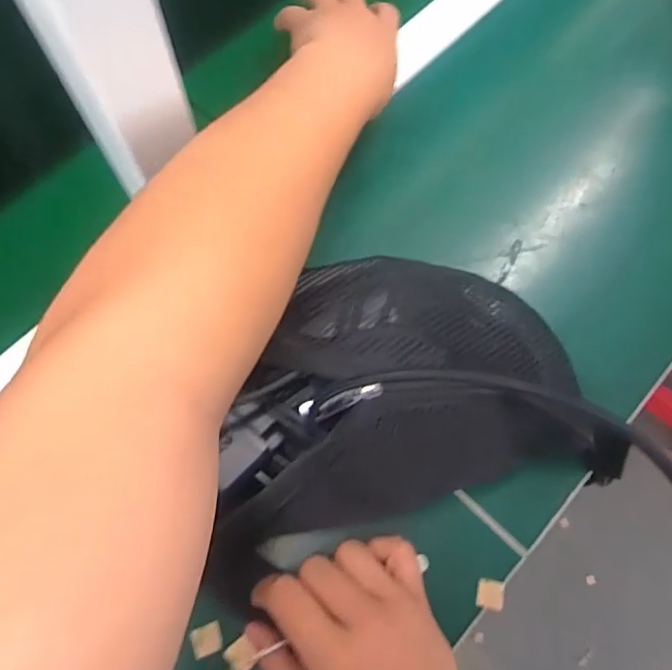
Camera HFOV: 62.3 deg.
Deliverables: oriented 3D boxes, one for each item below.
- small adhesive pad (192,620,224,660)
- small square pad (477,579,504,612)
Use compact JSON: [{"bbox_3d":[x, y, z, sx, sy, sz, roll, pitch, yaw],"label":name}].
[{"bbox_3d":[-0.076,0.180,0.327,0.017,0.004,0.017,-21,74,-9],"label":"small adhesive pad"},{"bbox_3d":[0.095,0.160,0.342,0.016,0.004,0.016,11,72,1],"label":"small square pad"}]

